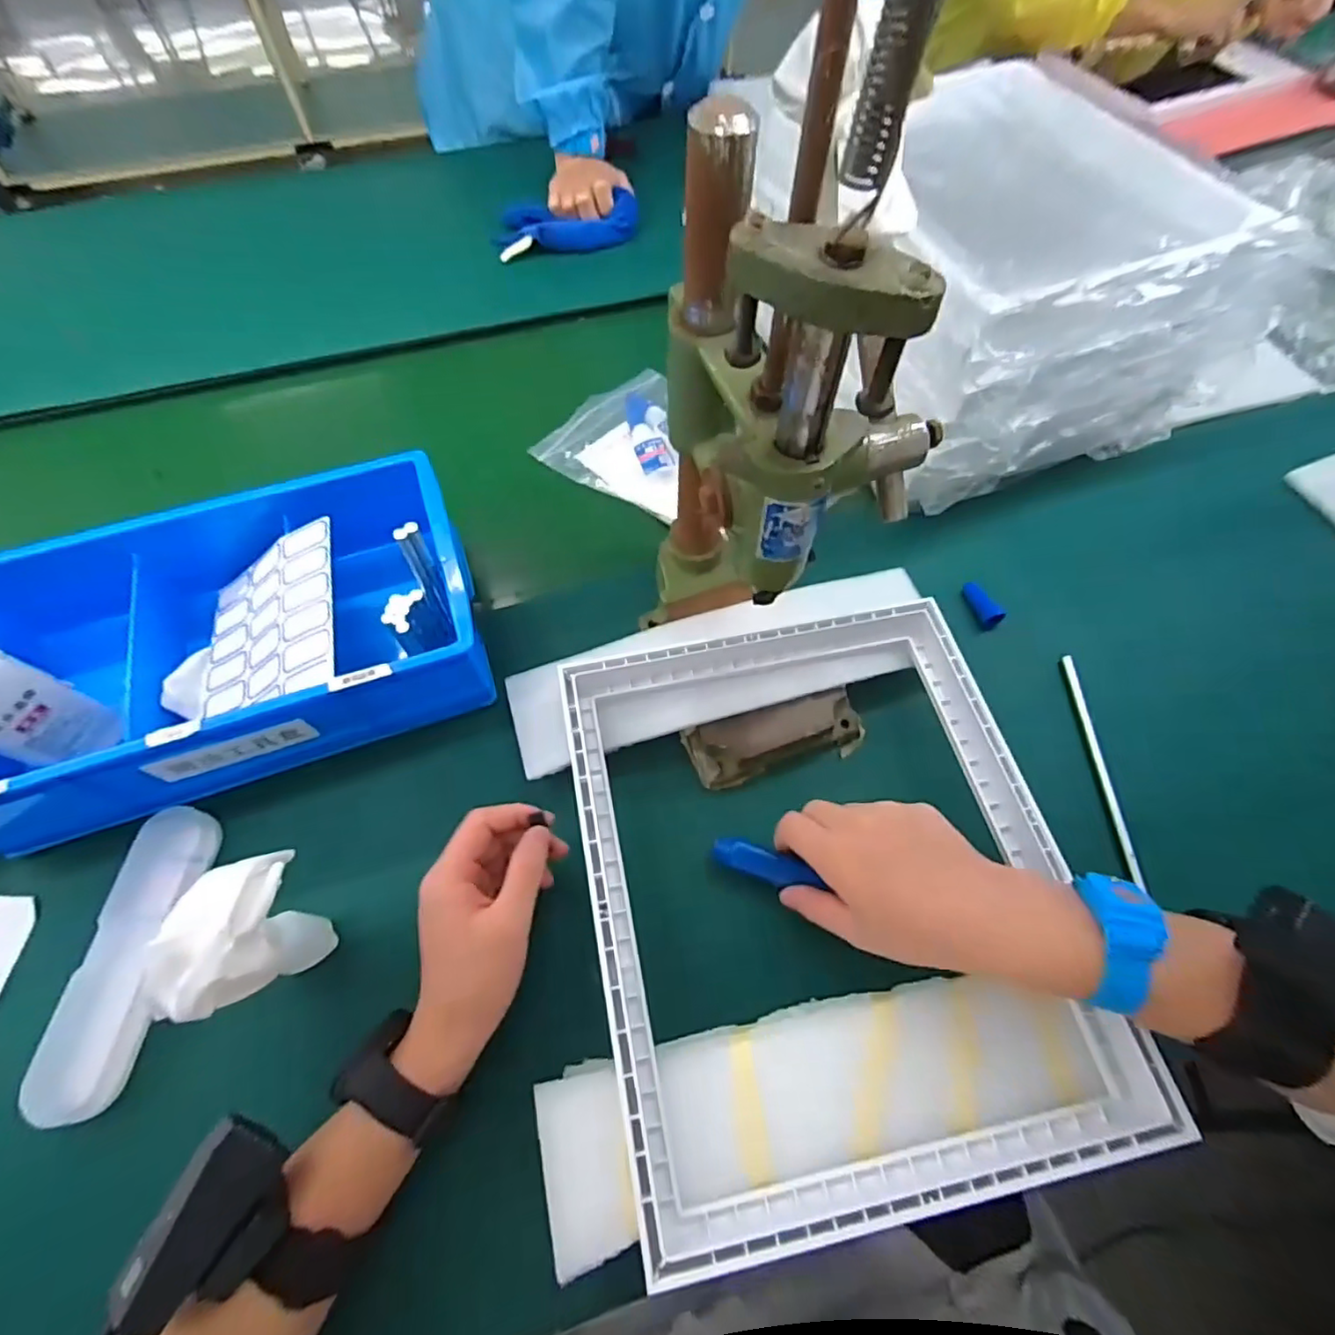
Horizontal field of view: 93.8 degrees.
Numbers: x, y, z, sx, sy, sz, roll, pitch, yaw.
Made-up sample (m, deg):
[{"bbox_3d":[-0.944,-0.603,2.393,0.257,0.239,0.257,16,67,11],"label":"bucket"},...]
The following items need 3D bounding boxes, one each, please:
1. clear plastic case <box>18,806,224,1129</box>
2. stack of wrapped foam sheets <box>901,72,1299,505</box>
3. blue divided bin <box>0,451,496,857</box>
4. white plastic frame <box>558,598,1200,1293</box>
[{"bbox_3d":[-0.343,0.180,0.399,0.049,0.029,0.175,7,62,4],"label":"clear plastic case"},{"bbox_3d":[0.277,-0.334,0.549,0.280,0.168,0.323,-20,63,-10],"label":"stack of wrapped foam sheets"},{"bbox_3d":[-0.326,-0.027,0.465,0.353,0.093,0.213,-17,63,-9],"label":"blue divided bin"},{"bbox_3d":[0.091,0.124,0.396,0.273,0.058,0.344,-11,62,-6],"label":"white plastic frame"}]

